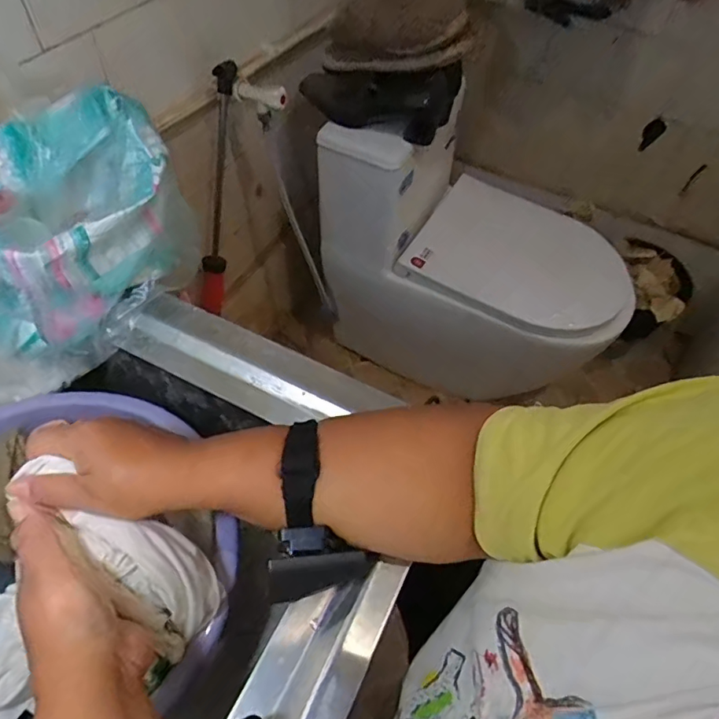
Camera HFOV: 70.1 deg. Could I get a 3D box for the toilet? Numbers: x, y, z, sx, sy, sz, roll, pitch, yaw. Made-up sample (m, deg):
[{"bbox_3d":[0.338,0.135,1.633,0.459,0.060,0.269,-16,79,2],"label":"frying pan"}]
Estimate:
[{"bbox_3d":[0.291,-0.212,1.240,0.659,0.687,0.433,26,56,13],"label":"toilet"}]

